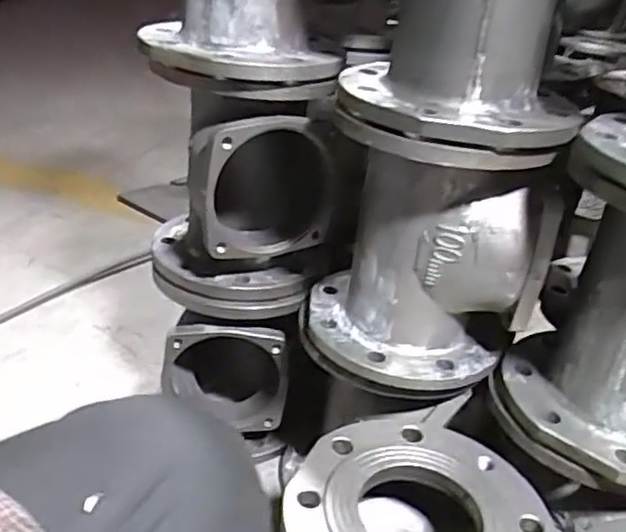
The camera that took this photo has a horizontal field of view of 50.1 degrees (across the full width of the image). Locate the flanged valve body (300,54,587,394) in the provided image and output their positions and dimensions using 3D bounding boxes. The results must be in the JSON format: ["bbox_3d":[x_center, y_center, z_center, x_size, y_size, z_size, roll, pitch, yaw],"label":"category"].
[{"bbox_3d":[0.104,-0.030,0.649,0.193,0.273,0.186,5,29,-3],"label":"flanged valve body"}]

